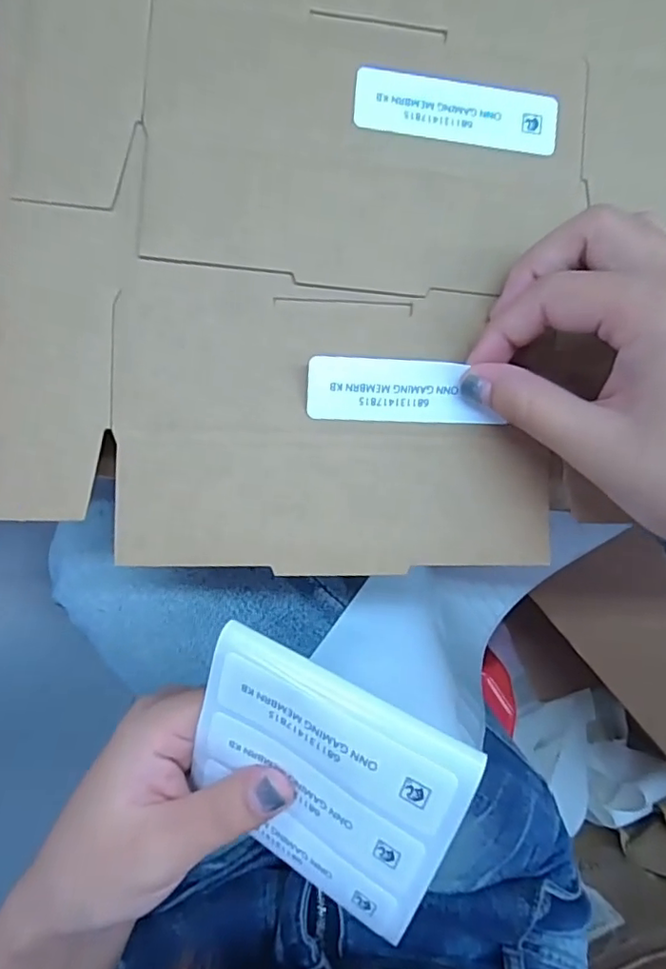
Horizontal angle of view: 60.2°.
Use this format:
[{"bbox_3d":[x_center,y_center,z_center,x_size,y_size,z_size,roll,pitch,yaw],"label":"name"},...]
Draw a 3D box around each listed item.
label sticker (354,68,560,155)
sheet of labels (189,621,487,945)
[{"bbox_3d":[0.046,-0.138,0.211,0.075,0.004,0.024,5,89,-5],"label":"label sticker"},{"bbox_3d":[-0.005,0.092,0.179,0.083,0.008,0.074,24,111,18],"label":"sheet of labels"}]

